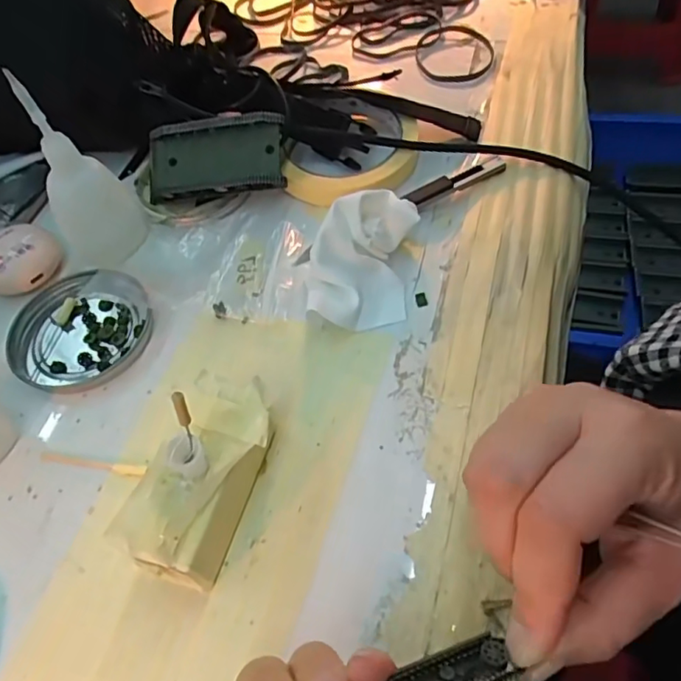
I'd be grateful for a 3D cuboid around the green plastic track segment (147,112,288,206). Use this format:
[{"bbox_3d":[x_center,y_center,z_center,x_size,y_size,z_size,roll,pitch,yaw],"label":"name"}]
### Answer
[{"bbox_3d":[-0.080,-0.114,0.352,0.092,0.014,0.046,-3,99,16],"label":"green plastic track segment"}]

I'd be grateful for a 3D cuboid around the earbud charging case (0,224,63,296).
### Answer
[{"bbox_3d":[-0.194,-0.048,0.341,0.043,0.019,0.047,32,66,26],"label":"earbud charging case"}]

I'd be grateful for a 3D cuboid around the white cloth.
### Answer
[{"bbox_3d":[0.011,-0.045,0.308,0.053,0.013,0.078,9,78,-8],"label":"white cloth"}]

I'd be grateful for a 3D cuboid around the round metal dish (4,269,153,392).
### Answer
[{"bbox_3d":[-0.147,-0.007,0.320,0.077,0.010,0.074,-4,56,5],"label":"round metal dish"}]

